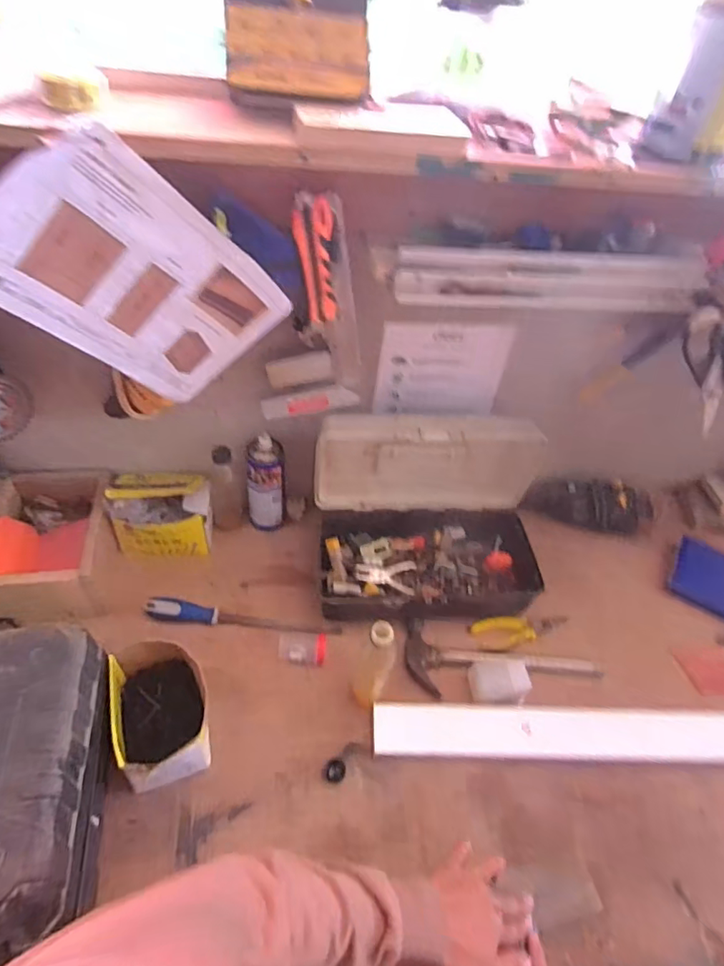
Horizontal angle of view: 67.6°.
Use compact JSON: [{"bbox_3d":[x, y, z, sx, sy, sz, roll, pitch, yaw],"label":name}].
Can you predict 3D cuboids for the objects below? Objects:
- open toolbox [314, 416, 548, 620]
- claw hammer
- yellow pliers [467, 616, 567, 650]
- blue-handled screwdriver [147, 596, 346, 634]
[{"bbox_3d":[0.117,0.059,0.886,0.374,0.257,0.242,0,46,-8],"label":"open toolbox"},{"bbox_3d":[0.225,0.288,0.837,0.318,0.025,0.115,10,46,2],"label":"claw hammer"},{"bbox_3d":[0.265,0.243,0.894,0.166,0.015,0.047,-1,46,-8],"label":"yellow pliers"},{"bbox_3d":[-0.188,0.219,0.861,0.303,0.037,0.029,7,46,-1],"label":"blue-handled screwdriver"}]

